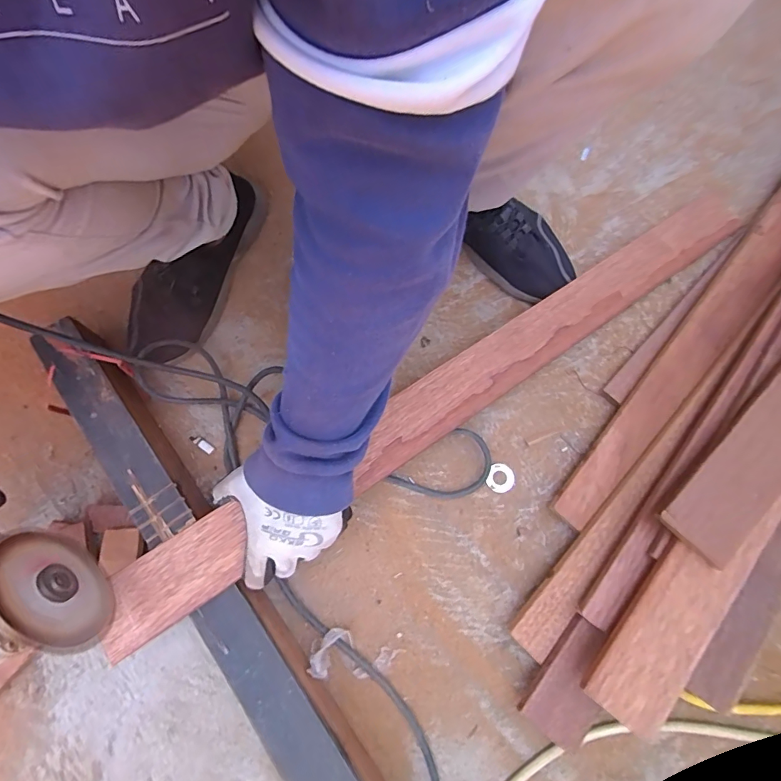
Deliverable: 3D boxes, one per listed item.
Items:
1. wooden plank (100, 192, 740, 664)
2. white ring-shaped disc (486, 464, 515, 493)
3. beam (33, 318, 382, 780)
[{"bbox_3d":[0.104,-0.023,0.479,0.844,0.015,0.064,-33,75,-15],"label":"wooden plank"},{"bbox_3d":[0.123,0.098,0.489,0.032,0.006,0.031,2,74,-6],"label":"white ring-shaped disc"},{"bbox_3d":[-0.172,0.178,0.422,0.067,0.074,0.633,-36,76,-12],"label":"beam"}]

